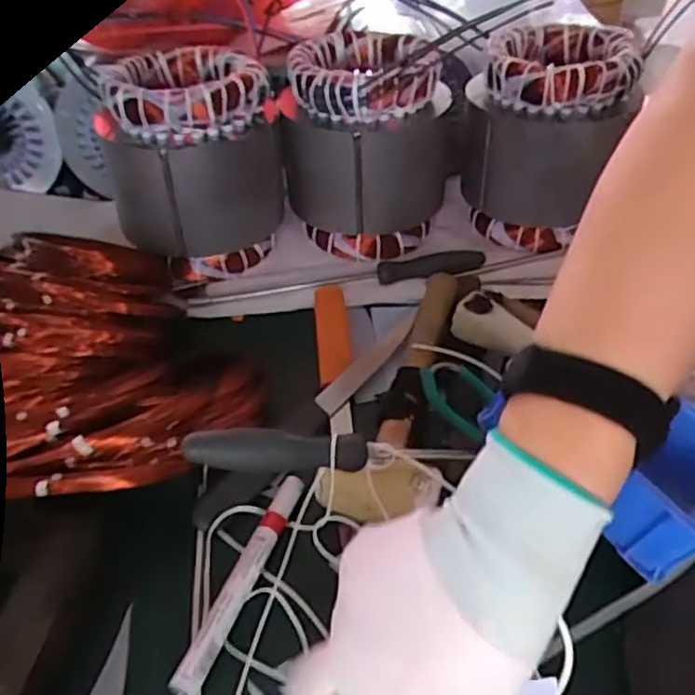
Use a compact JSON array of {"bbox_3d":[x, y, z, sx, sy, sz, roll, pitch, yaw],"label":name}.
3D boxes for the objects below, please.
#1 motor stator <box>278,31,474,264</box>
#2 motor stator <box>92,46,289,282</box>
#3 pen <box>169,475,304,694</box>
[{"bbox_3d":[0.024,-0.196,0.639,0.145,0.174,0.146,16,45,18],"label":"motor stator"},{"bbox_3d":[-0.141,-0.171,0.617,0.153,0.178,0.141,-8,42,-7],"label":"motor stator"},{"bbox_3d":[-0.062,0.134,0.380,0.017,0.016,0.138,15,44,17],"label":"pen"}]

